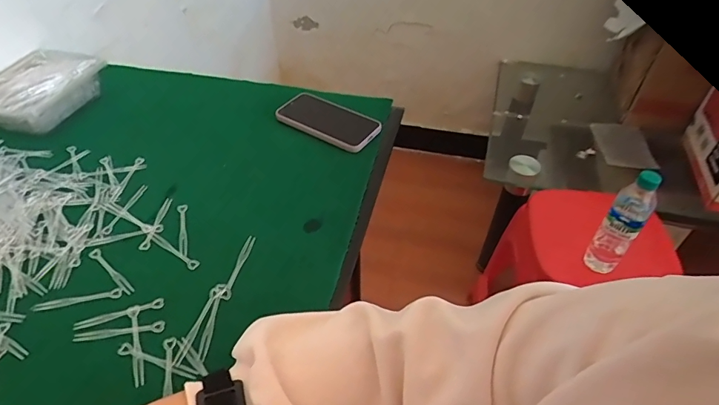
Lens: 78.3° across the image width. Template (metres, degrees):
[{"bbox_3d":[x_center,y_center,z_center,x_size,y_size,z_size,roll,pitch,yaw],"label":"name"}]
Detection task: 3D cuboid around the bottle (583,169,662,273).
[{"bbox_3d":[0.483,0.040,0.811,0.060,0.222,0.069,30,53,28],"label":"bottle"}]

